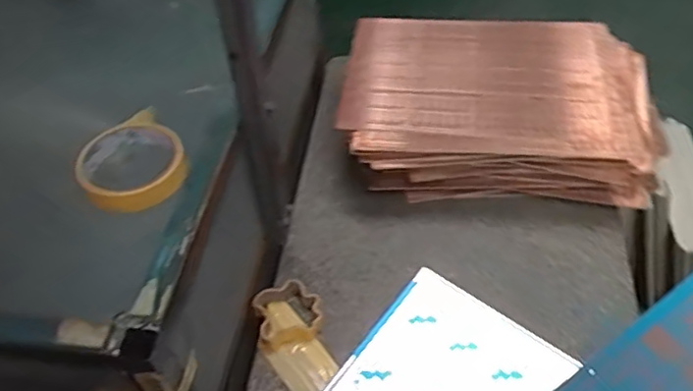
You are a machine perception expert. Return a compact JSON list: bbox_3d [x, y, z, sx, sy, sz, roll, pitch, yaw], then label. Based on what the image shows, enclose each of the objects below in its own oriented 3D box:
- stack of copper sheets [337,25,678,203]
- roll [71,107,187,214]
[{"bbox_3d":[0.205,-0.120,0.857,0.410,0.097,0.260,1,49,5],"label":"stack of copper sheets"},{"bbox_3d":[-0.181,-0.024,0.541,0.090,0.034,0.096,-2,49,2],"label":"roll"}]

